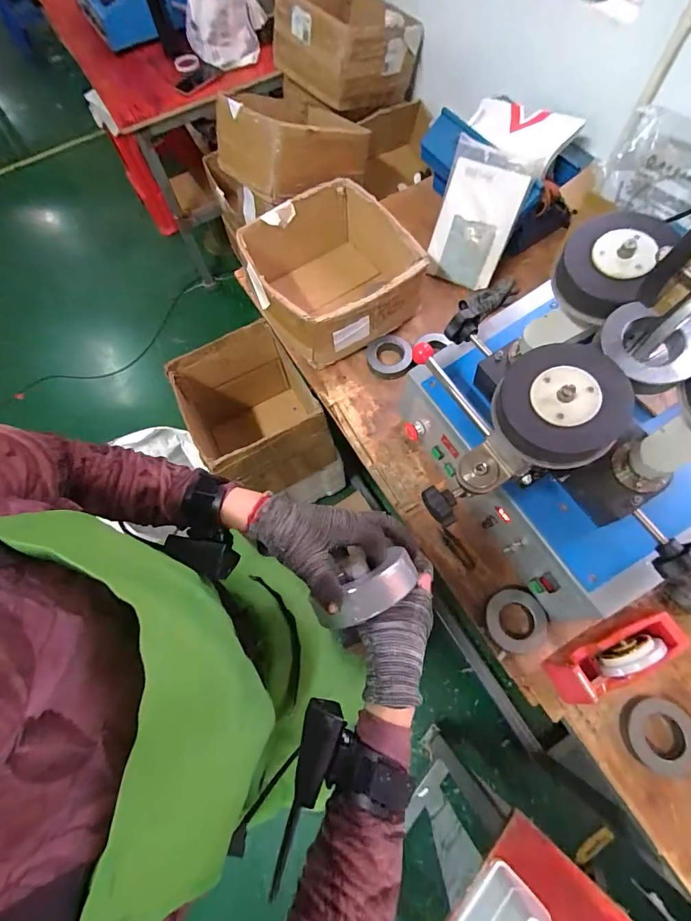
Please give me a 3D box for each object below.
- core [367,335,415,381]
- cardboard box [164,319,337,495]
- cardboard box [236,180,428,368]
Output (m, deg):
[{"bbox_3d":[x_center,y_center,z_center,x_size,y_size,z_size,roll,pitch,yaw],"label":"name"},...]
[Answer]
[{"bbox_3d":[0.106,-0.243,0.954,0.106,0.041,0.102,-1,68,2],"label":"core"},{"bbox_3d":[-0.246,-0.104,1.115,0.291,0.363,0.352,-26,69,-8],"label":"cardboard box"},{"bbox_3d":[-0.031,-0.428,0.940,0.340,0.177,0.333,-27,69,-8],"label":"cardboard box"}]

